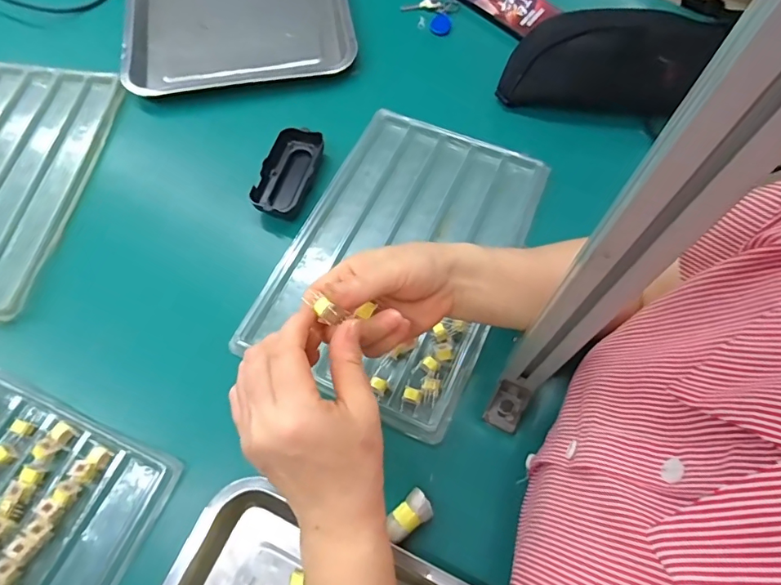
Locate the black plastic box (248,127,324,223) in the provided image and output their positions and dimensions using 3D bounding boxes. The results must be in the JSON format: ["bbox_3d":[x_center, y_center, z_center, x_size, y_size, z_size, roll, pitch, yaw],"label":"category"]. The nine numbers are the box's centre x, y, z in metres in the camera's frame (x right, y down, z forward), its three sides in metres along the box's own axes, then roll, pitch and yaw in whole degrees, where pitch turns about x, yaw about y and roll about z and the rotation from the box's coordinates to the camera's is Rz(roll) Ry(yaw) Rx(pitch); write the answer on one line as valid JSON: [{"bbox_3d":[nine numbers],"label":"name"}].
[{"bbox_3d":[-0.111,-0.130,0.520,0.058,0.025,0.108,19,66,8],"label":"black plastic box"}]

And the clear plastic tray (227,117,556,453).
[{"bbox_3d":[0.012,-0.046,0.482,0.216,0.024,0.324,23,67,10],"label":"clear plastic tray"}]

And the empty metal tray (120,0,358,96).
[{"bbox_3d":[-0.212,-0.424,0.666,0.291,0.039,0.383,-8,65,-4],"label":"empty metal tray"}]

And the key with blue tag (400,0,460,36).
[{"bbox_3d":[0.051,-0.374,0.640,0.075,0.013,0.060,10,65,4],"label":"key with blue tag"}]

